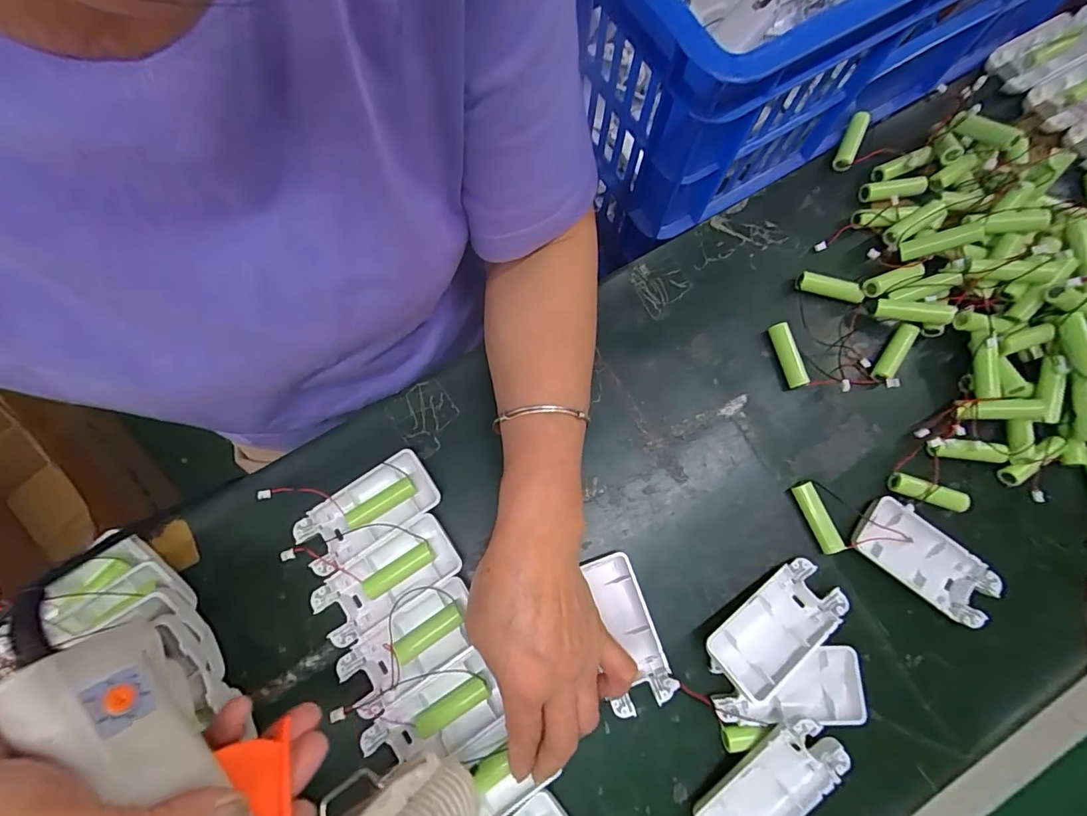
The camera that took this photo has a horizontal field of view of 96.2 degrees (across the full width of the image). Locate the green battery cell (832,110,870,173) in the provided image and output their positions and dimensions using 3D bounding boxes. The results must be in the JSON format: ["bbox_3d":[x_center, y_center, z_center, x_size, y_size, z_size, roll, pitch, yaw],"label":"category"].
[{"bbox_3d":[0.254,-0.219,0.403,0.014,0.017,0.050,24,80,4],"label":"green battery cell"}]

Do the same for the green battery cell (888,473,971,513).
[{"bbox_3d":[0.272,0.059,0.341,0.053,0.011,0.013,18,80,3],"label":"green battery cell"}]

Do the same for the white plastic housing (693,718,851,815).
[{"bbox_3d":[0.137,0.231,0.298,0.047,0.017,0.096,42,92,0],"label":"white plastic housing"}]

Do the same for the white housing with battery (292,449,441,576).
[{"bbox_3d":[-0.119,0.071,0.332,0.093,0.012,0.045,-34,81,-6],"label":"white housing with battery"}]

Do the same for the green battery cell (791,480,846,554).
[{"bbox_3d":[0.191,0.077,0.341,0.012,0.011,0.050,-22,80,-4],"label":"green battery cell"}]

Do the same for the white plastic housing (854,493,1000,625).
[{"bbox_3d":[0.260,0.102,0.333,0.094,0.013,0.044,37,81,6],"label":"white plastic housing"}]

